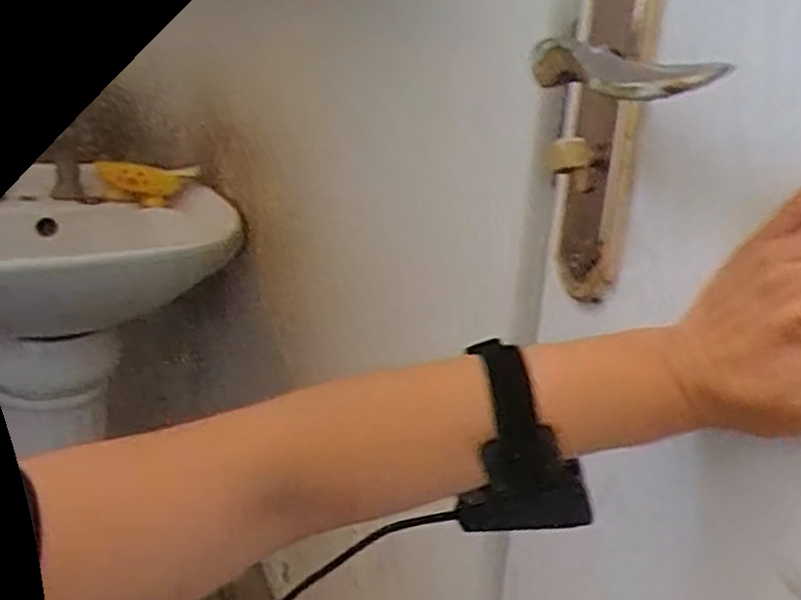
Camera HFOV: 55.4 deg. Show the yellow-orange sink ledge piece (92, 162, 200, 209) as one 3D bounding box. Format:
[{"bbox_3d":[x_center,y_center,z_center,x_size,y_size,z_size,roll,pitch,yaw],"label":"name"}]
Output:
[{"bbox_3d":[-0.345,-0.155,1.027,0.133,0.052,0.035,5,17,-3],"label":"yellow-orange sink ledge piece"}]

